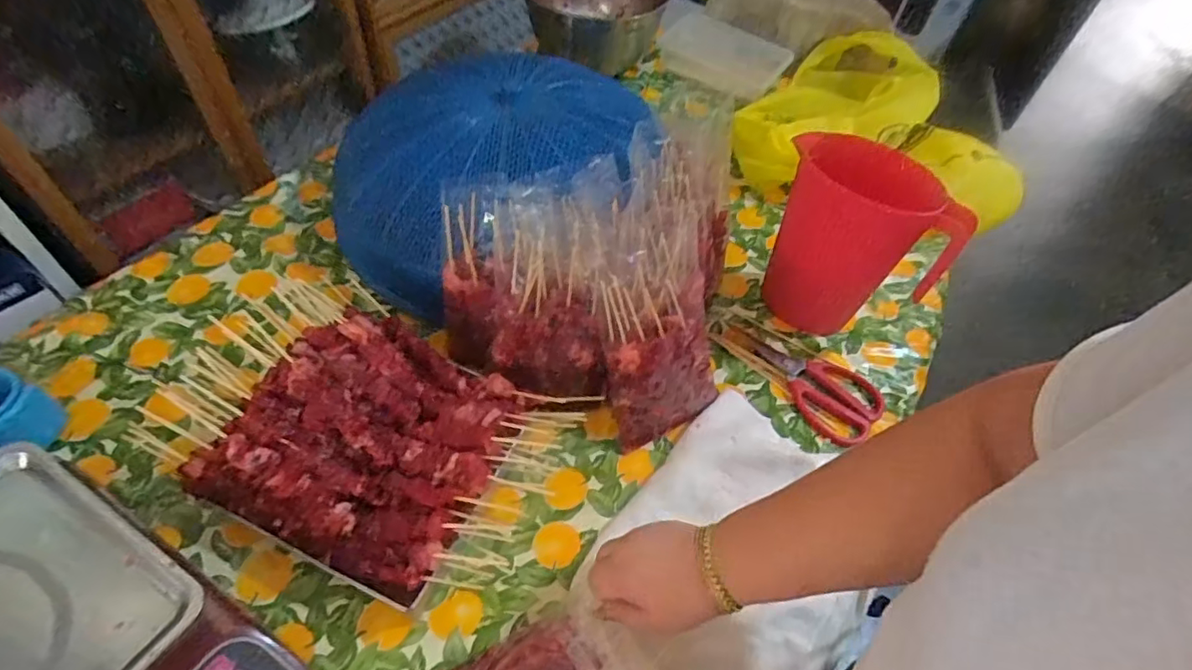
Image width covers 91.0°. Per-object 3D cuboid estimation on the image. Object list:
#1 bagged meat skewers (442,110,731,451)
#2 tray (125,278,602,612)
[{"bbox_3d":[-0.007,-0.072,0.683,0.329,0.191,0.307,10,52,2],"label":"bagged meat skewers"},{"bbox_3d":[-0.201,0.101,0.574,0.306,0.109,0.242,18,52,8],"label":"tray"}]

